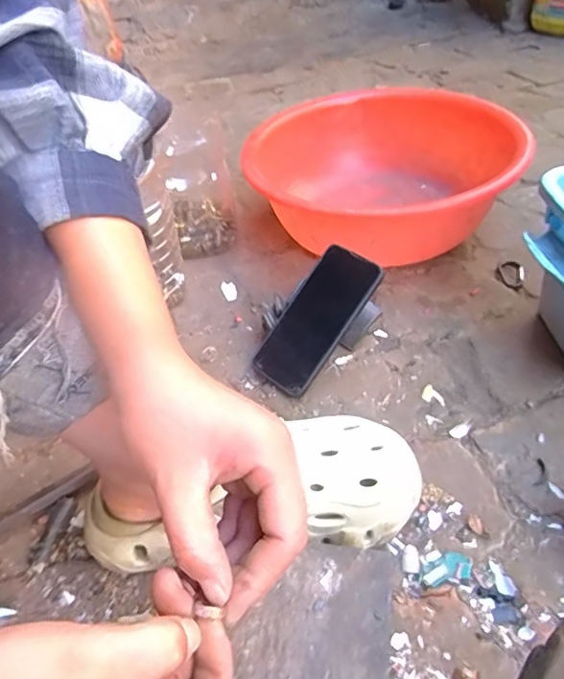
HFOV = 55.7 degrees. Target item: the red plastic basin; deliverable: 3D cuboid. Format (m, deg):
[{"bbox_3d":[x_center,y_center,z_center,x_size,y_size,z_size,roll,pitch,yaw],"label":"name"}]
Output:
[{"bbox_3d":[0.127,-0.213,0.725,0.339,0.136,0.346,-5,41,5],"label":"red plastic basin"}]

